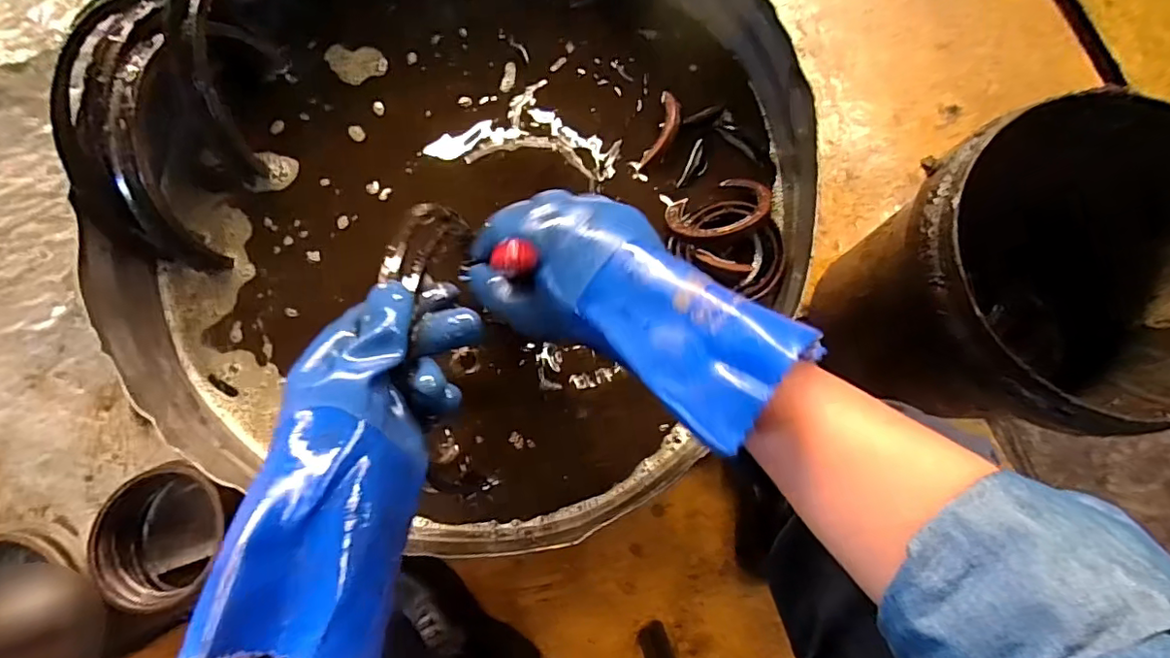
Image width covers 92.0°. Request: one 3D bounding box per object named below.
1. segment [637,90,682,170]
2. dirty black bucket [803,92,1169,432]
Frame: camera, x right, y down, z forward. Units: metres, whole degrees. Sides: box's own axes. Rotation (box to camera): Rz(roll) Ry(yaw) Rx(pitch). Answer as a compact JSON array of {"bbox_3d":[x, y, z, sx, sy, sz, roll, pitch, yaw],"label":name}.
[{"bbox_3d":[0.069,-0.178,0.510,0.026,0.017,0.076,21,90,8],"label":"segment"},{"bbox_3d":[0.421,-0.028,0.573,0.246,0.290,0.261,0,80,0],"label":"dirty black bucket"}]

